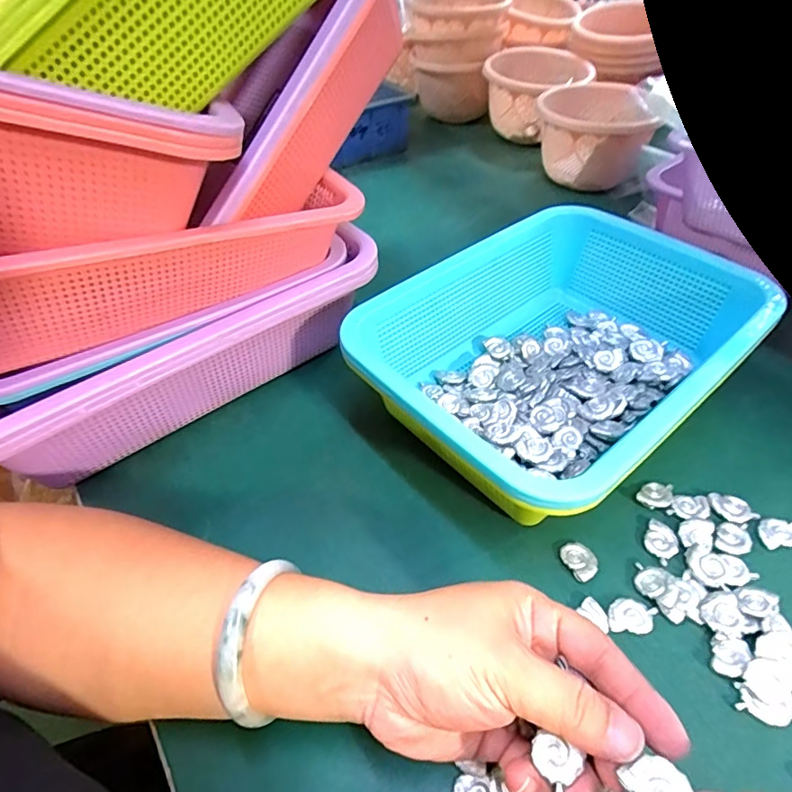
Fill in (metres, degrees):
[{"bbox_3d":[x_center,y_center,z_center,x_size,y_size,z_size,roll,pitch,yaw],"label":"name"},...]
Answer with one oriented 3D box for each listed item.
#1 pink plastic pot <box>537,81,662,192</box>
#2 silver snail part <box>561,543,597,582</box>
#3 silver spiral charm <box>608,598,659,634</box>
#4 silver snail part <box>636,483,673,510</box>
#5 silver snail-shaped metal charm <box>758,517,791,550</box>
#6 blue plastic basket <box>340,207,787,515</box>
[{"bbox_3d":[0.242,-0.323,0.641,0.122,0.095,0.126,5,46,7],"label":"pink plastic pot"},{"bbox_3d":[0.110,0.098,0.299,0.018,0.005,0.022,-20,49,-16],"label":"silver snail part"},{"bbox_3d":[0.130,0.120,0.275,0.026,0.004,0.018,2,46,4],"label":"silver spiral charm"},{"bbox_3d":[0.168,0.065,0.327,0.023,0.004,0.019,8,47,10],"label":"silver snail part"},{"bbox_3d":[0.235,0.083,0.308,0.025,0.004,0.018,-6,46,-4],"label":"silver snail-shaped metal charm"},{"bbox_3d":[0.118,-0.030,0.366,0.267,0.084,0.193,-32,53,-26],"label":"blue plastic basket"}]

